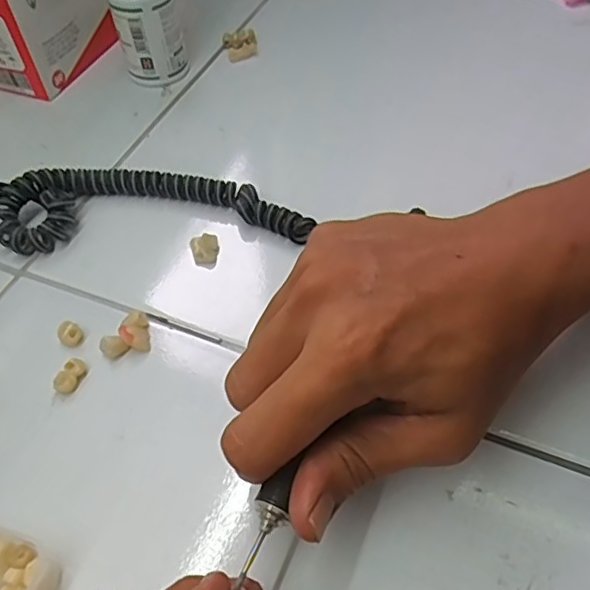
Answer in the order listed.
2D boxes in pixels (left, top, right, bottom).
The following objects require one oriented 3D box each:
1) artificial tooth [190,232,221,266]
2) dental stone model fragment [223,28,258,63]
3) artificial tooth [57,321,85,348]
[{"bbox_3d":[-0.049,-0.024,0.324,0.015,0.010,0.017,-10,53,-5],"label":"artificial tooth"},{"bbox_3d":[-0.041,-0.192,0.447,0.024,0.012,0.029,-14,53,-8],"label":"dental stone model fragment"},{"bbox_3d":[-0.112,0.019,0.291,0.012,0.006,0.011,-36,59,-22],"label":"artificial tooth"}]

